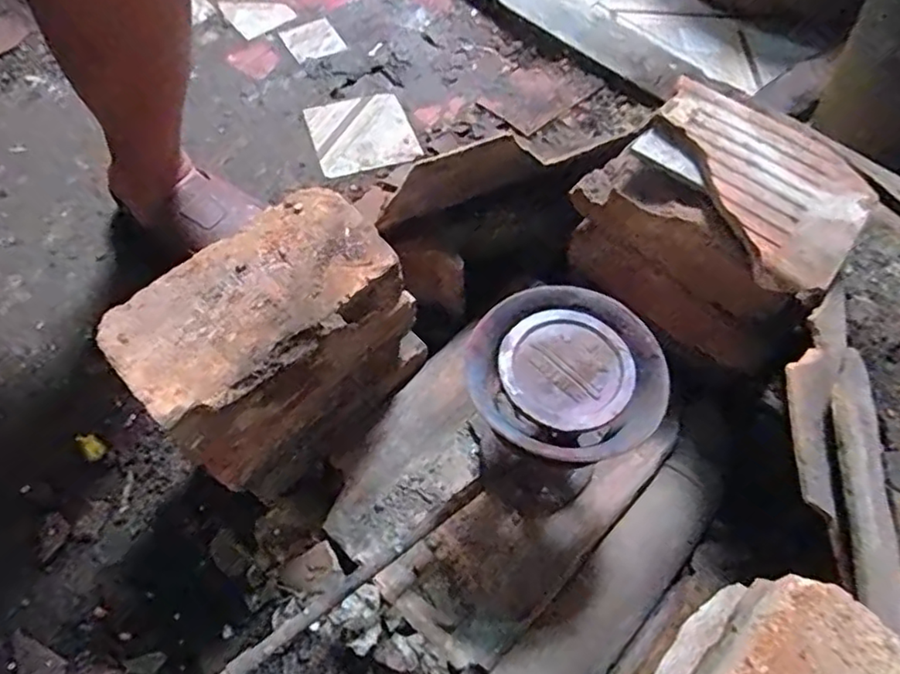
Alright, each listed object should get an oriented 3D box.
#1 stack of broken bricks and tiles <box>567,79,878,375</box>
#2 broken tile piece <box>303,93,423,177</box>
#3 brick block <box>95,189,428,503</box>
[{"bbox_3d":[0.215,-0.088,0.513,0.114,0.158,0.196,-40,67,-20],"label":"stack of broken bricks and tiles"},{"bbox_3d":[-0.115,-0.266,0.802,0.127,0.015,0.128,-17,61,-9],"label":"broken tile piece"},{"bbox_3d":[-0.124,0.013,0.479,0.195,0.171,0.103,-40,67,-20],"label":"brick block"}]

